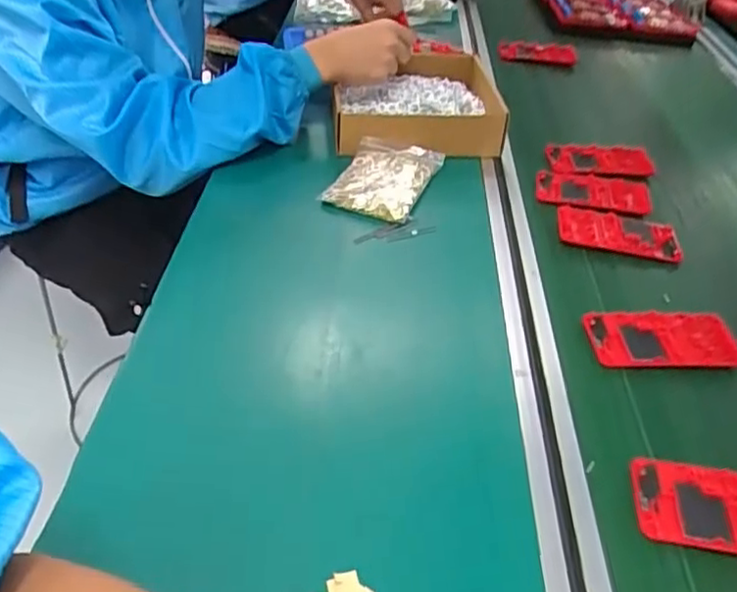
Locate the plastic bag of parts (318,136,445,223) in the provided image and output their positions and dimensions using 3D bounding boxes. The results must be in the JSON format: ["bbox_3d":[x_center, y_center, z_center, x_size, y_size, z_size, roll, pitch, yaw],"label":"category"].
[{"bbox_3d":[0.016,-0.135,0.731,0.094,0.017,0.141,17,39,12],"label":"plastic bag of parts"}]

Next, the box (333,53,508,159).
[{"bbox_3d":[0.054,-0.248,0.837,0.194,0.055,0.196,2,39,-7],"label":"box"}]

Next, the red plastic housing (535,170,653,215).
[{"bbox_3d":[0.255,-0.118,0.747,0.135,0.014,0.066,6,38,-2],"label":"red plastic housing"}]

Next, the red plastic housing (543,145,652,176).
[{"bbox_3d":[0.276,-0.165,0.801,0.124,0.012,0.065,1,39,-8],"label":"red plastic housing"}]

